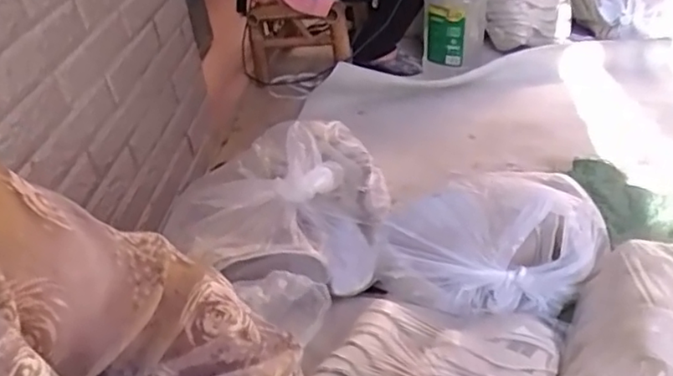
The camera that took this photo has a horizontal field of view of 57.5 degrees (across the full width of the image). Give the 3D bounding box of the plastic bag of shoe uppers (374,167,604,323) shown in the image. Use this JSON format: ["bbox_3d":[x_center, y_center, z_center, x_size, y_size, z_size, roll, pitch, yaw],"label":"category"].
[{"bbox_3d":[0.234,0.075,0.930,0.333,0.195,0.151,0,36,11],"label":"plastic bag of shoe uppers"}]

